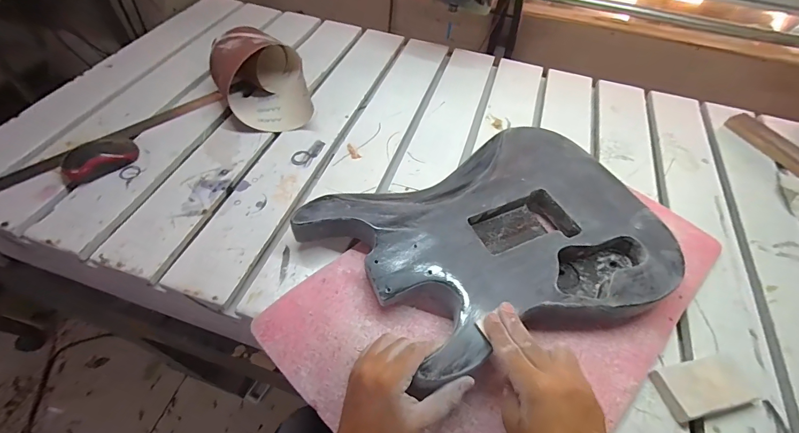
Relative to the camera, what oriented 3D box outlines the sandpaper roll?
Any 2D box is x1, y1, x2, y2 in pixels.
[{"bbox_3d":[-0.238,-0.237,0.638,0.141,0.101,0.174,-16,56,-15],"label":"sandpaper roll"}]

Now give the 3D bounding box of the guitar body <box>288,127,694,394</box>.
[{"bbox_3d":[0.120,0.033,0.465,0.395,0.043,0.280,-22,57,-19],"label":"guitar body"}]

